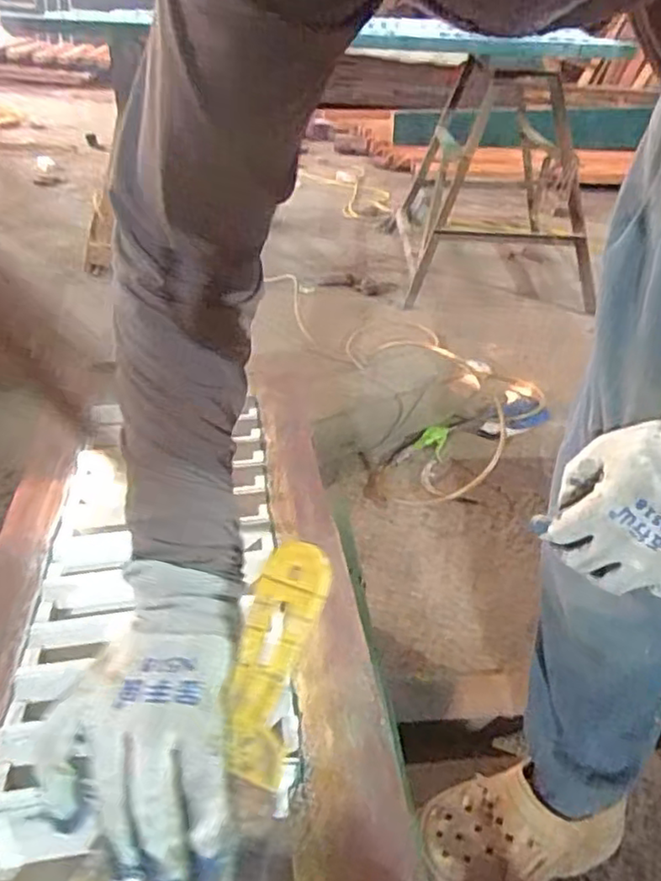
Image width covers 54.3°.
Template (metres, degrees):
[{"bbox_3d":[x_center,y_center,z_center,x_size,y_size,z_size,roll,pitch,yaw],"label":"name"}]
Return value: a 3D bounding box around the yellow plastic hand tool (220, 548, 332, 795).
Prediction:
[{"bbox_3d":[-0.031,0.114,0.341,0.037,0.010,0.119,11,73,11],"label":"yellow plastic hand tool"}]

